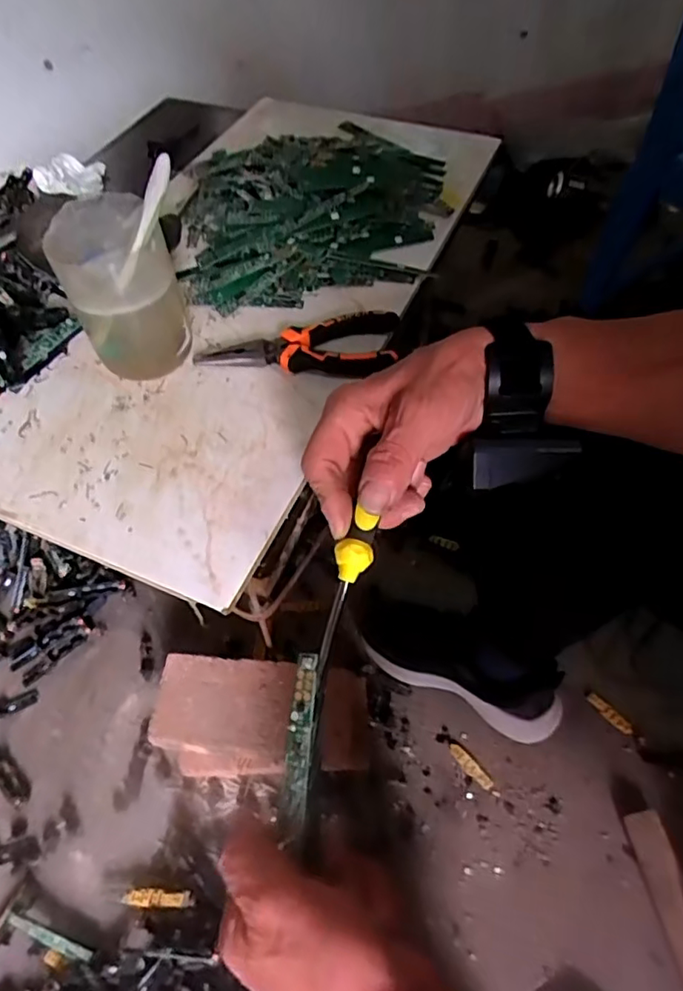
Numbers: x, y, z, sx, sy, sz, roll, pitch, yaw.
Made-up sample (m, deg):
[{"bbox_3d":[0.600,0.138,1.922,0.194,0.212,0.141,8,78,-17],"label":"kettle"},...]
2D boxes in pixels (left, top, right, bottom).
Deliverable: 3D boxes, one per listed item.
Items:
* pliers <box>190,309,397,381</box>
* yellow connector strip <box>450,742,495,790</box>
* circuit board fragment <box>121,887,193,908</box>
[{"bbox_3d":[-0.035,-0.122,0.474,0.158,0.023,0.060,-2,55,1],"label":"pliers"},{"bbox_3d":[0.157,0.329,0.717,0.017,0.005,0.064,-35,60,-20],"label":"yellow connector strip"},{"bbox_3d":[-0.201,0.439,0.644,0.073,0.007,0.017,1,55,3],"label":"circuit board fragment"}]

